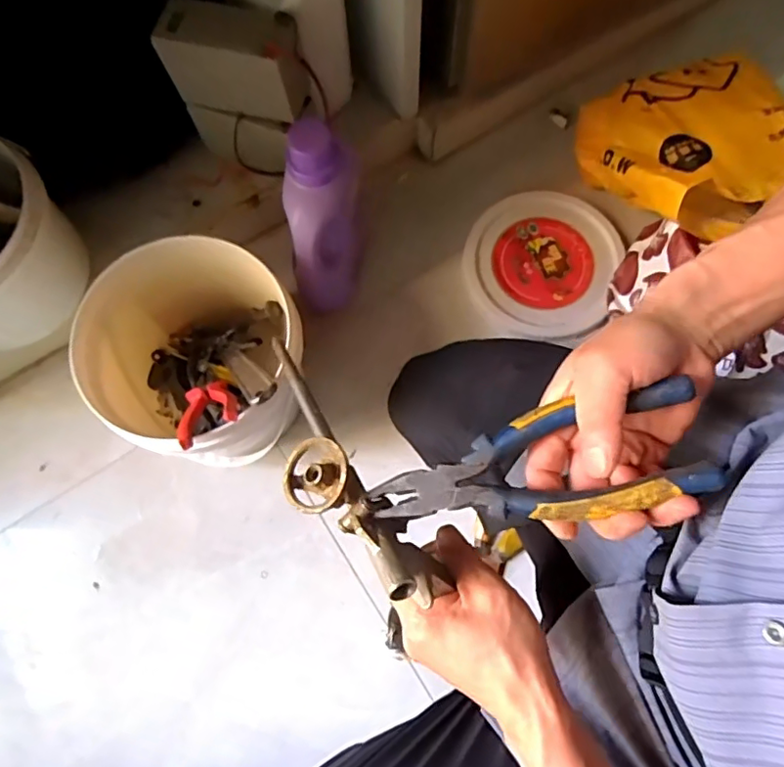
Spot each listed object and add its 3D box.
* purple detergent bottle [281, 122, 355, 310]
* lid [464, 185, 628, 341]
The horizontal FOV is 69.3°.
[{"bbox_3d":[-0.081,-0.183,0.657,0.076,0.250,0.064,1,47,1],"label":"purple detergent bottle"},{"bbox_3d":[0.201,-0.163,0.771,0.195,0.013,0.211,0,75,0],"label":"lid"}]

